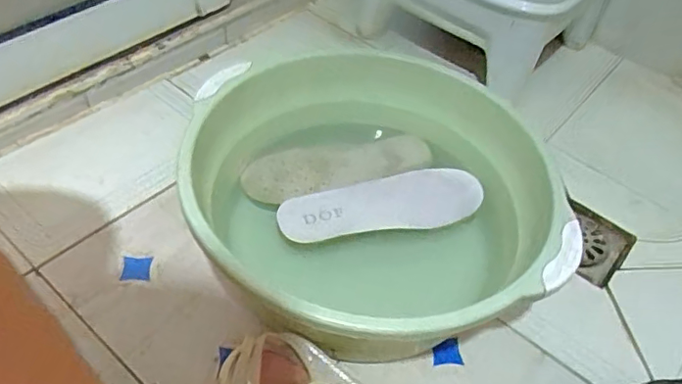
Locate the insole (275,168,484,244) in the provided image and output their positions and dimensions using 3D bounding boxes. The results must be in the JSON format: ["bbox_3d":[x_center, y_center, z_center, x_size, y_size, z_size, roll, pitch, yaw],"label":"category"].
[{"bbox_3d":[0.044,0.010,0.607,0.223,0.011,0.075,-9,54,-13],"label":"insole"}]

